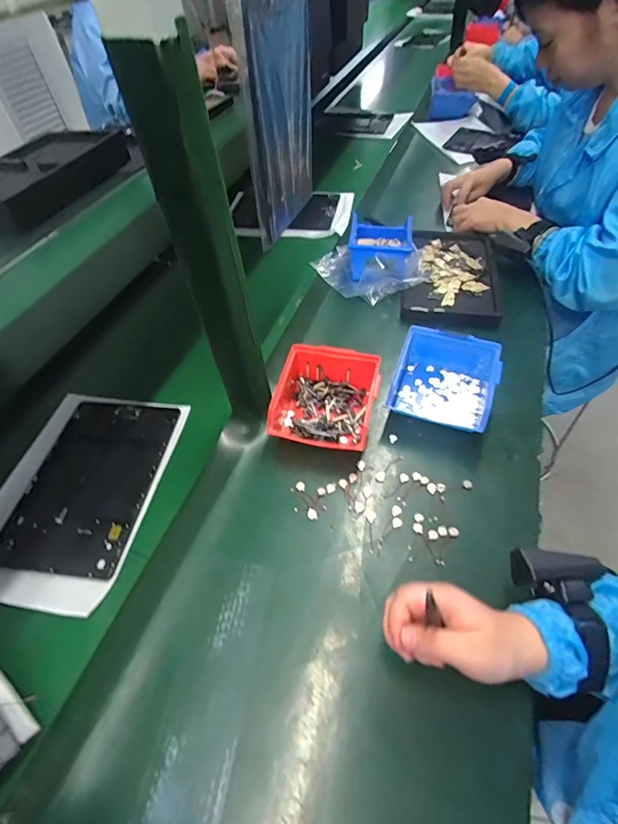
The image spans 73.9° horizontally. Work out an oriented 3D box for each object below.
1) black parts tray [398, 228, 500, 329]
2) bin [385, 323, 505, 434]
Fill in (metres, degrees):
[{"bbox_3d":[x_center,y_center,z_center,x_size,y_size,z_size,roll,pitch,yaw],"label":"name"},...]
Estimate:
[{"bbox_3d":[0.254,-0.248,0.729,0.156,0.027,0.266,6,52,12],"label":"black parts tray"},{"bbox_3d":[0.177,-0.038,0.547,0.127,0.064,0.132,16,55,16],"label":"bin"}]

